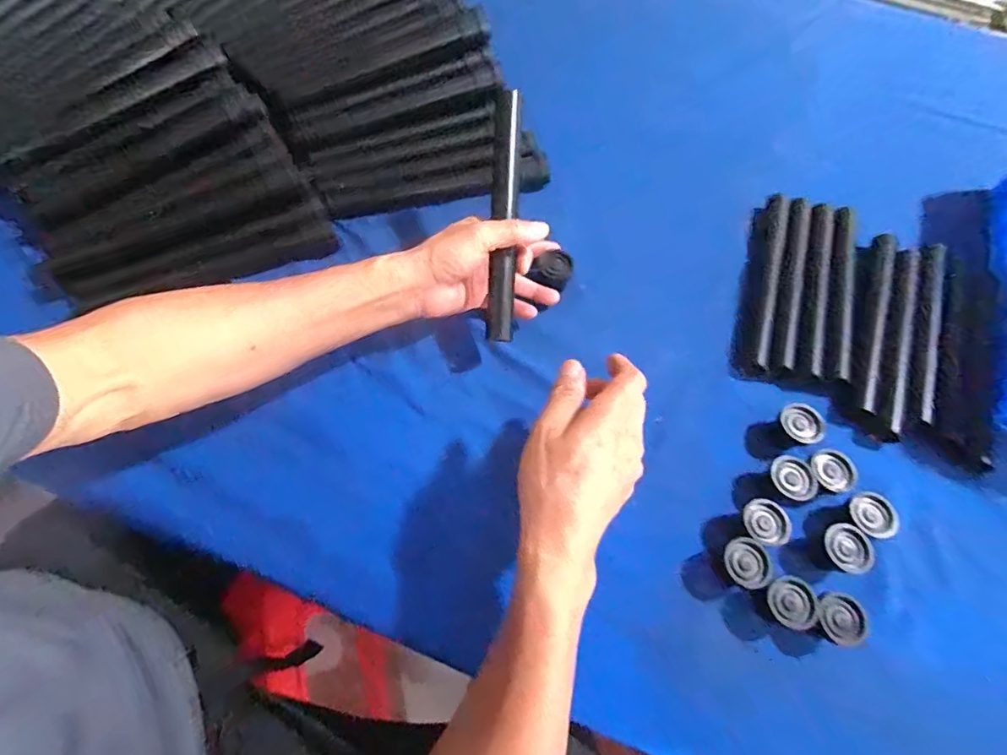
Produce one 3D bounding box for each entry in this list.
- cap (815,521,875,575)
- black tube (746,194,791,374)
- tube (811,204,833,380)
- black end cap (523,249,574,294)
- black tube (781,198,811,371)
[{"bbox_3d":[0.268,0.137,0.401,0.033,0.030,0.036,1,65,-1],"label":"cap"},{"bbox_3d":[0.271,-0.100,0.512,0.023,0.020,0.211,16,66,6],"label":"black tube"},{"bbox_3d":[0.317,-0.090,0.502,0.019,0.015,0.204,14,66,5],"label":"tube"},{"bbox_3d":[0.052,-0.107,0.503,0.035,0.022,0.035,0,88,0],"label":"black end cap"},{"bbox_3d":[0.295,-0.099,0.510,0.019,0.018,0.204,14,66,5],"label":"black tube"}]

